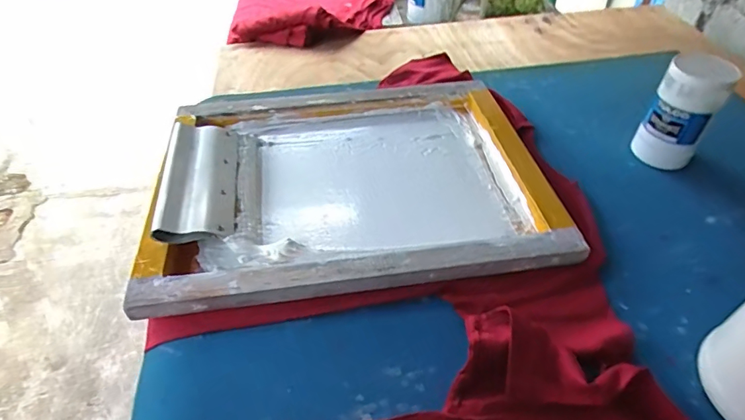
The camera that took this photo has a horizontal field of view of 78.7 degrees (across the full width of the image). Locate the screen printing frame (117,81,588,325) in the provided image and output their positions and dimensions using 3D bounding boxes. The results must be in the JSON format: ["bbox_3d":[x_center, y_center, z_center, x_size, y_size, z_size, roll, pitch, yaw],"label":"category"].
[{"bbox_3d":[-0.030,-0.062,0.759,0.595,0.041,0.475,-5,45,-5],"label":"screen printing frame"}]

